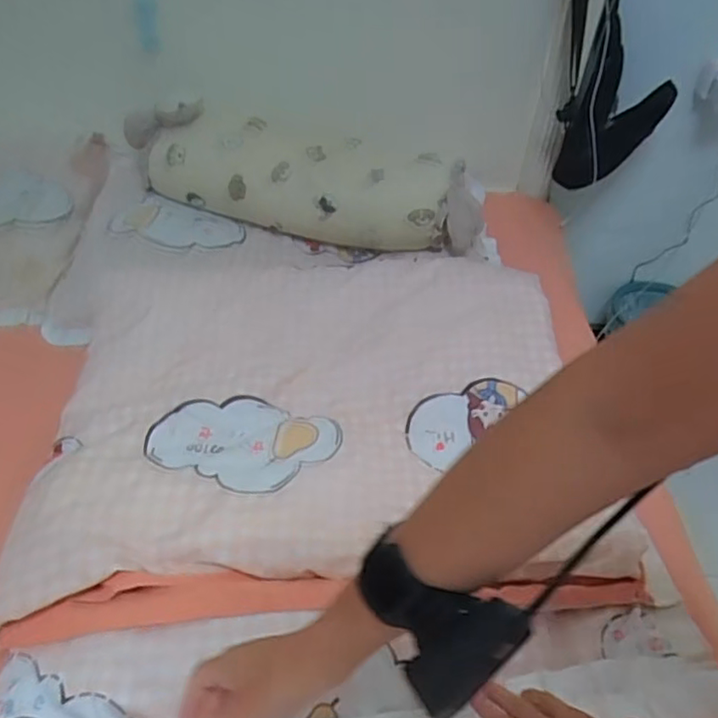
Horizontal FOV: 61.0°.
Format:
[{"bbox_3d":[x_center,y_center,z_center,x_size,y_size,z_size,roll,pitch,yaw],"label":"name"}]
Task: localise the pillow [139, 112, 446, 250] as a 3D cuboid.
[{"bbox_3d":[-0.098,-0.313,1.062,0.504,0.144,0.168,14,45,9],"label":"pillow"}]

